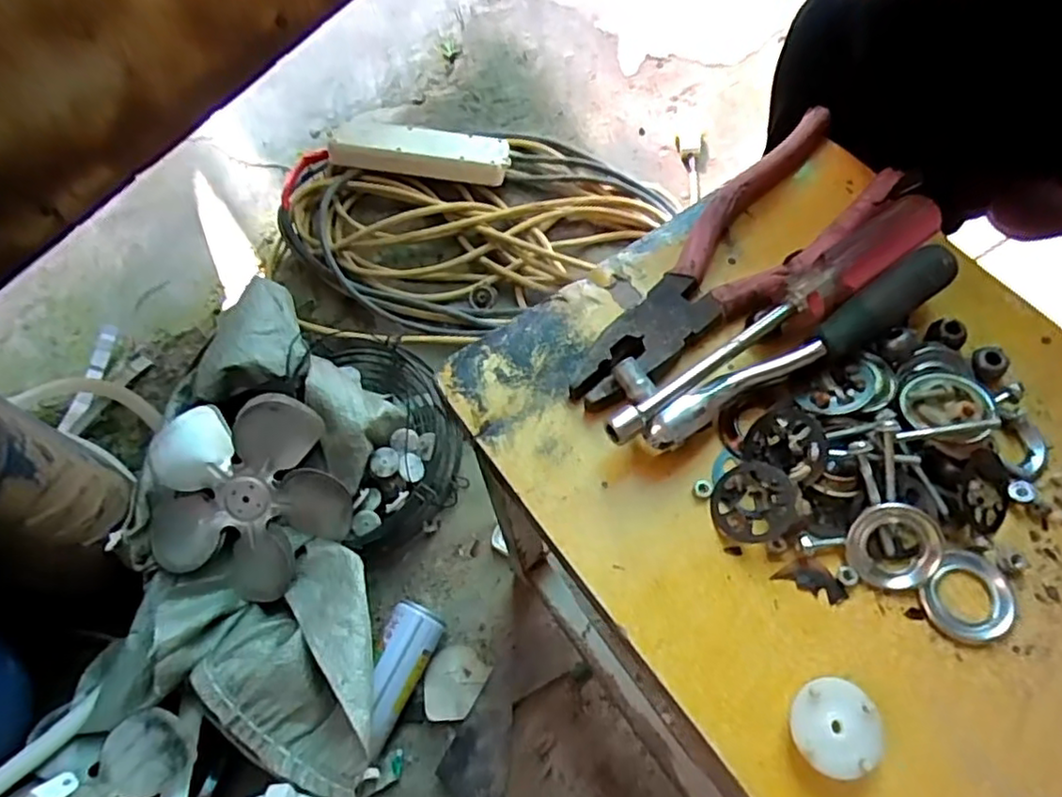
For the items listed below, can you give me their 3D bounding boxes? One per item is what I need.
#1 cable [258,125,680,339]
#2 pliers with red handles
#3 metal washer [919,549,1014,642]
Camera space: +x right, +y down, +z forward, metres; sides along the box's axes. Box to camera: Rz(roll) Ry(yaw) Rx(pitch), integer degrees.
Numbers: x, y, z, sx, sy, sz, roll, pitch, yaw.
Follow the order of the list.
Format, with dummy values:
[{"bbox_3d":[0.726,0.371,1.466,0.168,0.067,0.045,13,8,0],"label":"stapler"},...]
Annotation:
[{"bbox_3d":[-0.077,-0.217,0.843,0.497,0.064,0.320,-14,67,-4],"label":"cable"},{"bbox_3d":[0.092,-0.061,0.296,0.188,0.013,0.054,-43,72,-15],"label":"pliers with red handles"},{"bbox_3d":[0.161,0.073,0.241,0.033,0.007,0.028,-43,72,-15],"label":"metal washer"}]

